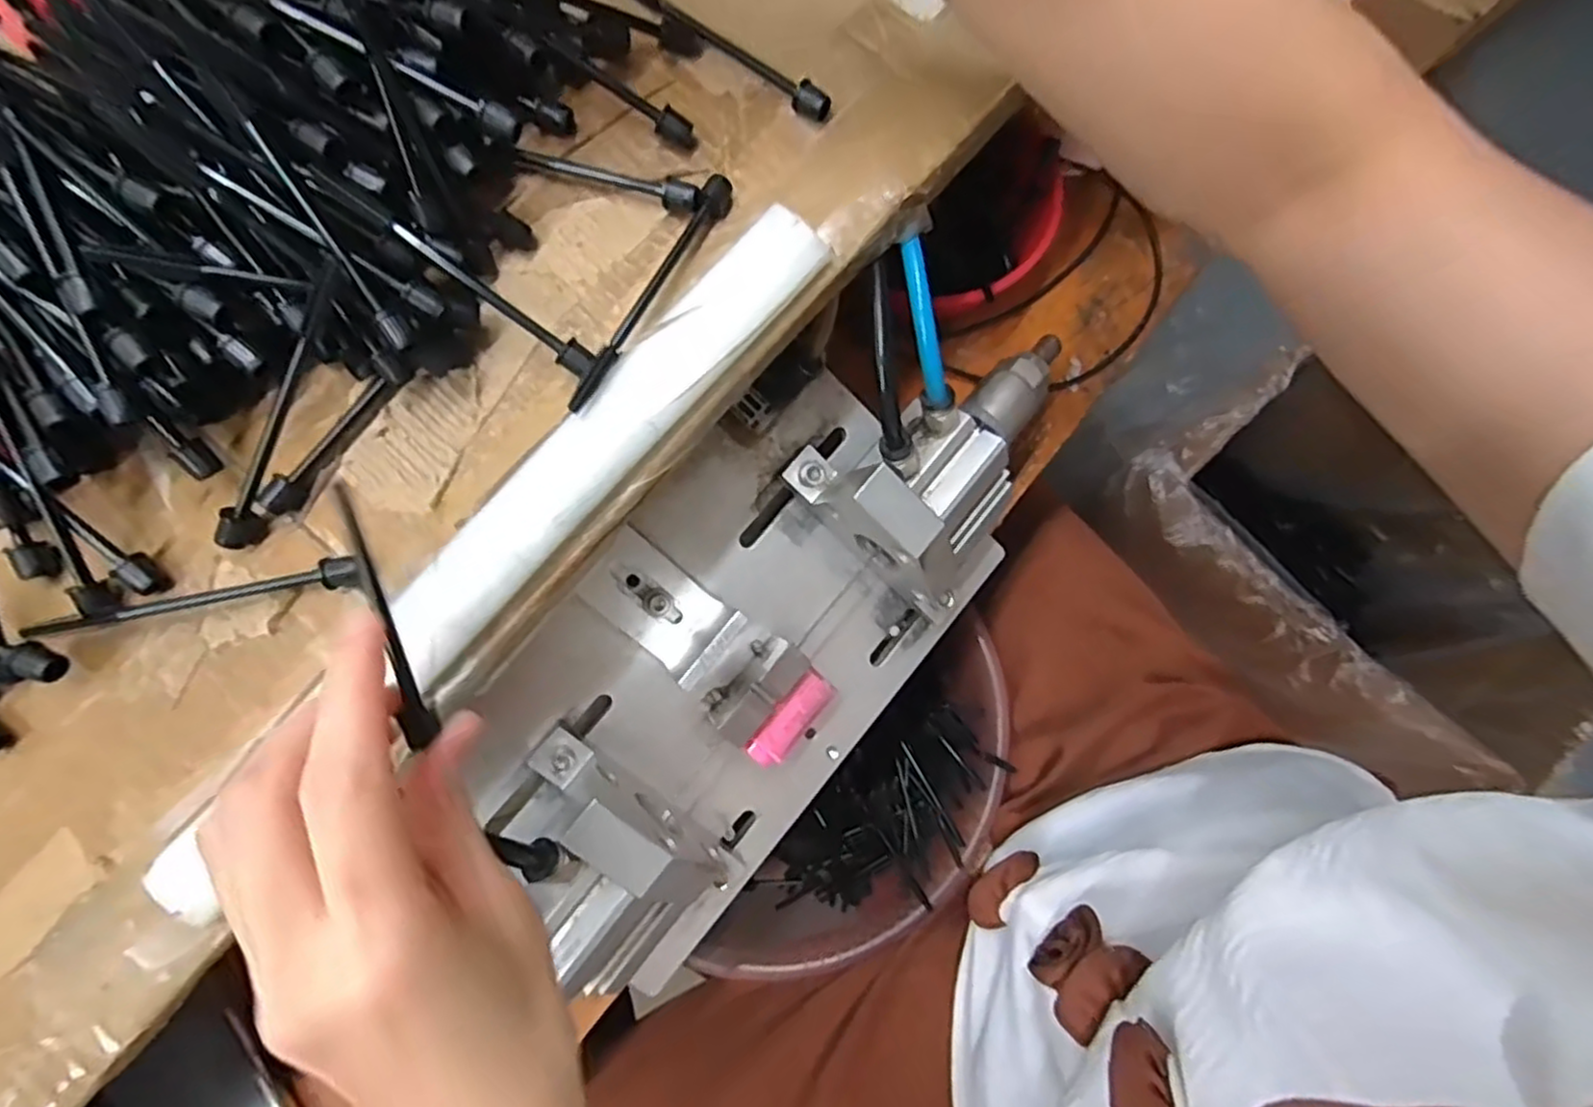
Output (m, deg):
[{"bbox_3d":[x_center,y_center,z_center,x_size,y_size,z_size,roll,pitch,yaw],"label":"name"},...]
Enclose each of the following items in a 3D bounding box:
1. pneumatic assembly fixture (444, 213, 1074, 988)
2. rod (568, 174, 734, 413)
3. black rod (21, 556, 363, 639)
[{"bbox_3d":[-0.006,0.022,0.314,0.135,0.109,0.324,39,81,8],"label":"pneumatic assembly fixture"},{"bbox_3d":[-0.051,-0.090,0.245,0.010,0.011,0.099,30,80,6],"label":"rod"},{"bbox_3d":[-0.195,0.014,0.233,0.100,0.011,0.010,-10,78,-1],"label":"black rod"}]

